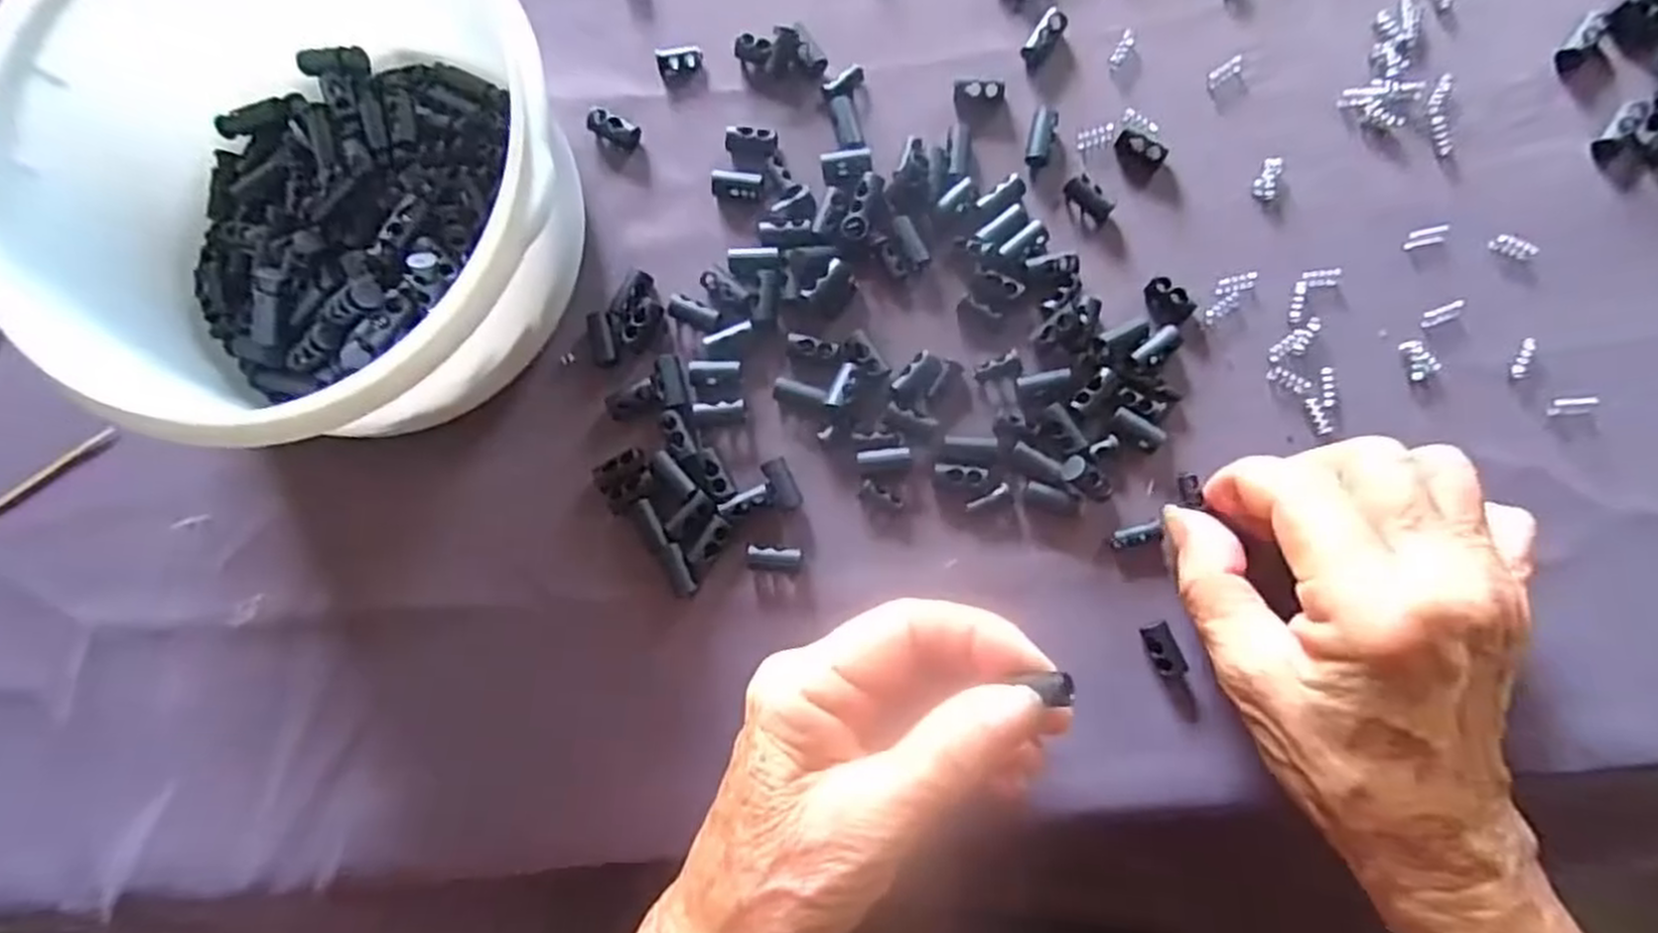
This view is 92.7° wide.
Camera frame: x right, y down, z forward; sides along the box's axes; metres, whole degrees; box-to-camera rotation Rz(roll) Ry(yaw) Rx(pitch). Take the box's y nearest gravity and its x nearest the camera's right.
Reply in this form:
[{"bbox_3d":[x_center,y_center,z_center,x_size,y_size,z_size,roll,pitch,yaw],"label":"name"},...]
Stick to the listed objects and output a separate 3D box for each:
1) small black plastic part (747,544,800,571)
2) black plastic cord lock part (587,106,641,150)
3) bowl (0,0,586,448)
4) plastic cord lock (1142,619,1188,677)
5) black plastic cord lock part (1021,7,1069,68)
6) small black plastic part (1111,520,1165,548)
[{"bbox_3d":[-0.019,0.031,0.269,0.019,0.007,0.009,3,86,3],"label":"small black plastic part"},{"bbox_3d":[-0.077,-0.122,0.285,0.020,0.006,0.009,30,87,5],"label":"black plastic cord lock part"},{"bbox_3d":[-0.155,-0.083,0.248,0.155,0.077,0.151,0,85,3],"label":"bowl"},{"bbox_3d":[0.111,0.060,0.261,0.009,0.004,0.018,-25,85,0],"label":"plastic cord lock"},{"bbox_3d":[0.078,-0.154,0.283,0.008,0.007,0.019,37,88,5],"label":"black plastic cord lock part"},{"bbox_3d":[0.103,0.023,0.265,0.016,0.004,0.006,-15,85,1],"label":"small black plastic part"}]

